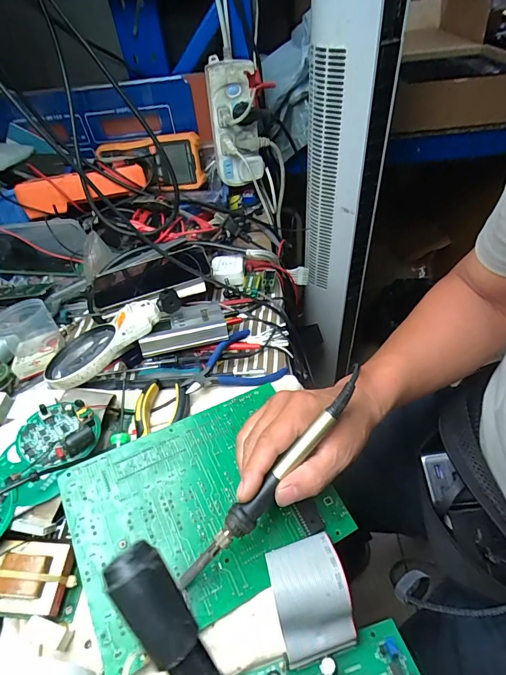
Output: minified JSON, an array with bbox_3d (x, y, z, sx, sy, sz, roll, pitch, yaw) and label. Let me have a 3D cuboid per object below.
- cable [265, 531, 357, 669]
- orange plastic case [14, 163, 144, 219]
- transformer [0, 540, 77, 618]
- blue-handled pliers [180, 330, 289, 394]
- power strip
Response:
[{"bbox_3d":[0.041,0.188,0.281,0.050,0.047,0.069,-12,47,-6],"label":"cable"},{"bbox_3d":[-0.254,-0.219,0.568,0.180,0.048,0.029,-12,47,-6],"label":"orange plastic case"},{"bbox_3d":[-0.179,0.191,0.308,0.063,0.027,0.049,4,70,-4],"label":"transformer"},{"bbox_3d":[-0.026,0.035,0.443,0.113,0.024,0.080,-34,53,-24],"label":"blue-handled pliers"},{"bbox_3d":[-0.027,-0.354,0.647,0.082,0.178,0.045,-9,47,-3],"label":"power strip"}]

